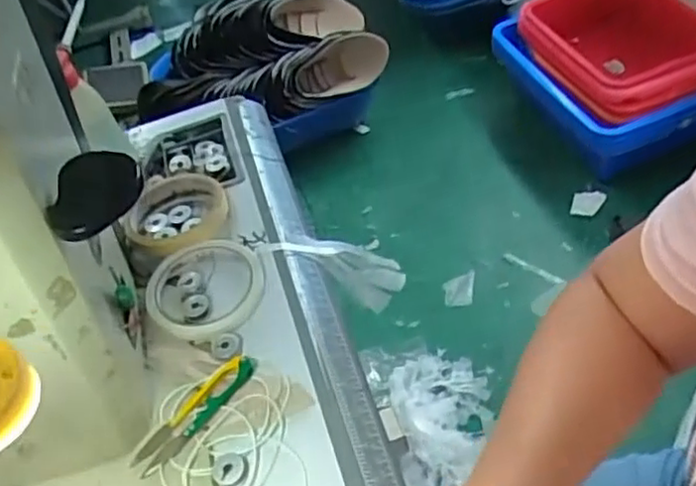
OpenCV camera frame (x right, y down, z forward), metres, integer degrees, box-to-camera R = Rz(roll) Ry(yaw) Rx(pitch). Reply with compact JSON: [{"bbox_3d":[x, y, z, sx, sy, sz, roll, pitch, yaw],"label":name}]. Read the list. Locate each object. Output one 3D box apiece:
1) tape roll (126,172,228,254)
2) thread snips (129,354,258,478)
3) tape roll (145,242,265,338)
[{"bbox_3d":[-0.160,-0.029,0.621,0.096,0.018,0.102,-2,47,2],"label":"tape roll"},{"bbox_3d":[-0.107,0.117,0.482,0.024,0.011,0.105,31,56,29],"label":"thread snips"},{"bbox_3d":[-0.117,0.036,0.559,0.096,0.012,0.094,-14,48,-9],"label":"tape roll"}]

